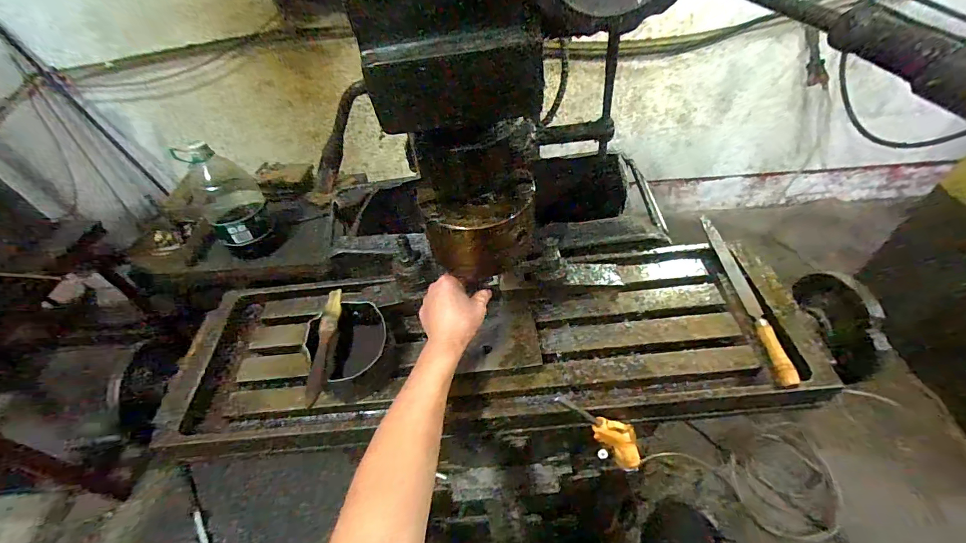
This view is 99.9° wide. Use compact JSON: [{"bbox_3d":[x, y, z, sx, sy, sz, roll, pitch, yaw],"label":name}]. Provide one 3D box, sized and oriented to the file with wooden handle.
[{"bbox_3d":[0.347,0.020,0.537,0.024,0.018,0.280,-1,48,5],"label":"file with wooden handle"}]

